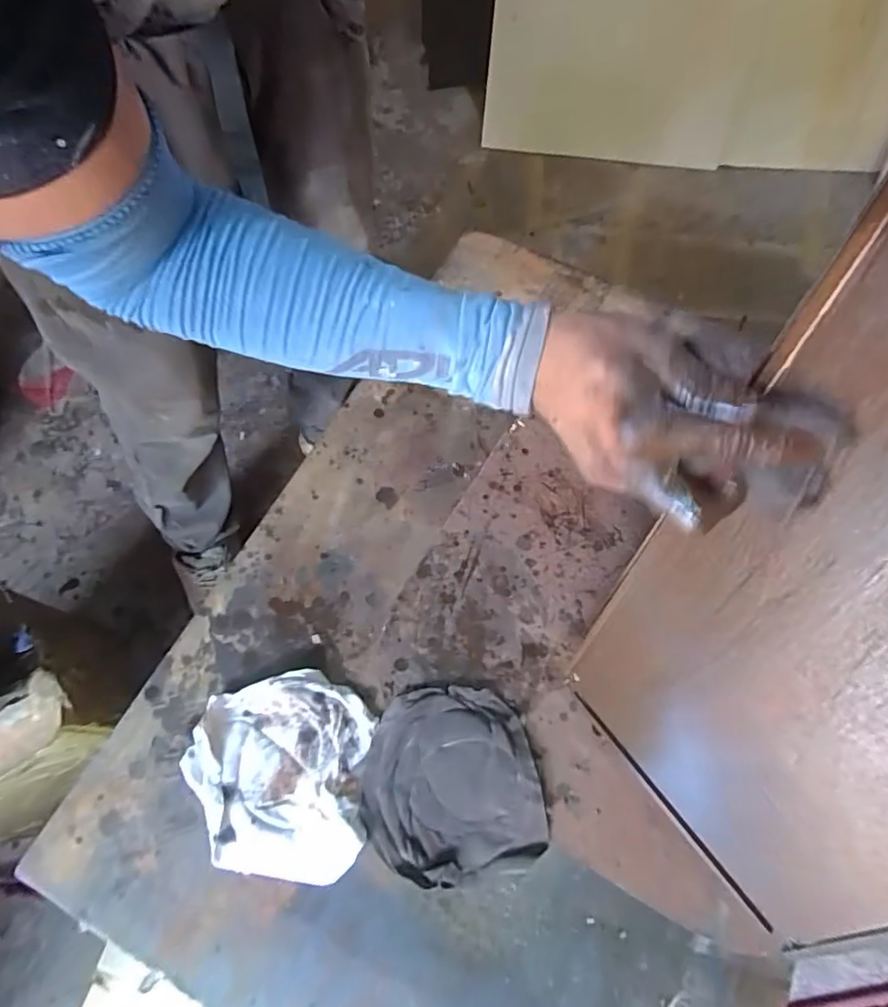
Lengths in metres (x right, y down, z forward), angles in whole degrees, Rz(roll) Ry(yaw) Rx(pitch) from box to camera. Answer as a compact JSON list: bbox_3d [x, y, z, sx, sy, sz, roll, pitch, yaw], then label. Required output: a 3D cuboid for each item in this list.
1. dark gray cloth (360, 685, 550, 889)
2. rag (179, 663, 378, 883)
[{"bbox_3d":[0.004,0.256,0.515,0.157,0.019,0.157,-13,70,-8],"label":"dark gray cloth"},{"bbox_3d":[-0.154,0.249,0.516,0.161,0.026,0.167,4,68,-1],"label":"rag"}]

